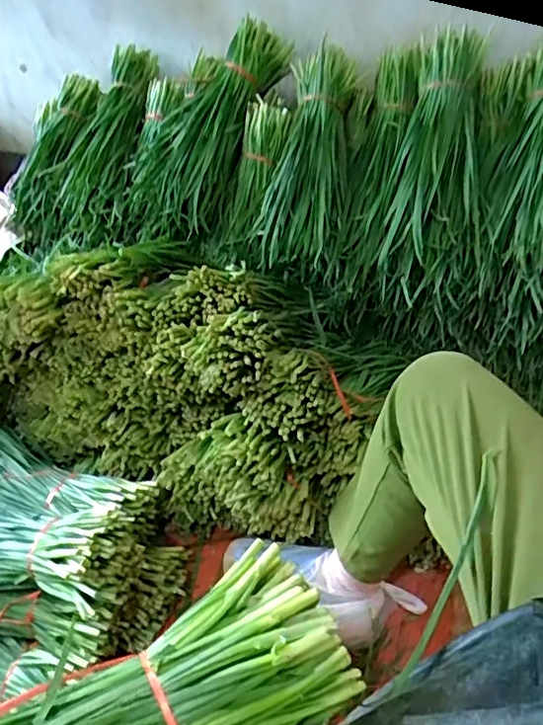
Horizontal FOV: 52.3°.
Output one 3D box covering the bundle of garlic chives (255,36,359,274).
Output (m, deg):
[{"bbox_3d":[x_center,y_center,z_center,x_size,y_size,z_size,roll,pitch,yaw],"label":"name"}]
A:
[{"bbox_3d":[0.066,-0.366,1.012,0.157,0.400,0.056,14,9,19],"label":"bundle of garlic chives"}]

